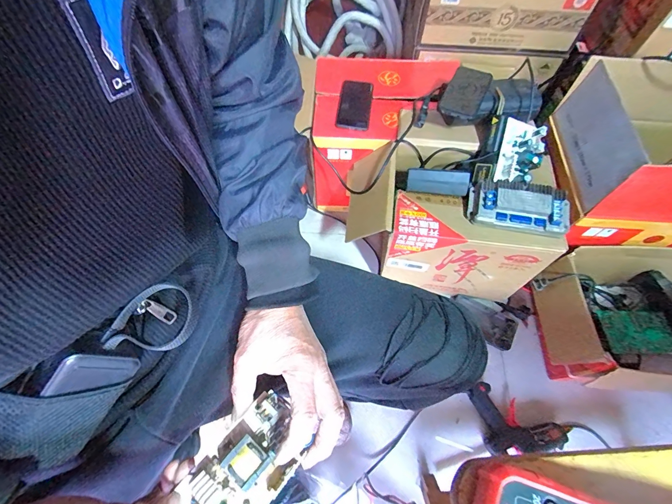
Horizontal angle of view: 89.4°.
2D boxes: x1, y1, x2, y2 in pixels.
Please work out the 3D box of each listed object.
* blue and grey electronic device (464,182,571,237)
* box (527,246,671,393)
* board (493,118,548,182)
[{"bbox_3d":[0.345,-0.087,0.638,0.178,0.053,0.101,15,63,8],"label":"blue and grey electronic device"},{"bbox_3d":[0.660,0.153,0.739,0.419,0.203,0.264,1,62,0],"label":"box"},{"bbox_3d":[0.367,-0.203,0.675,0.078,0.029,0.138,14,78,22],"label":"board"}]

